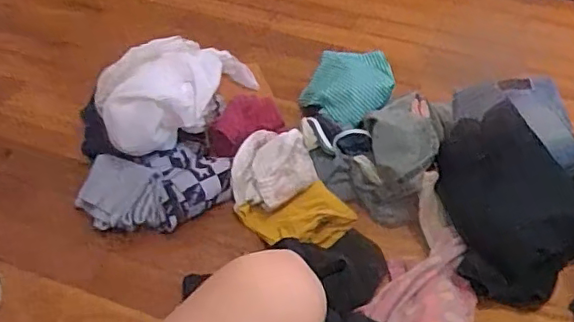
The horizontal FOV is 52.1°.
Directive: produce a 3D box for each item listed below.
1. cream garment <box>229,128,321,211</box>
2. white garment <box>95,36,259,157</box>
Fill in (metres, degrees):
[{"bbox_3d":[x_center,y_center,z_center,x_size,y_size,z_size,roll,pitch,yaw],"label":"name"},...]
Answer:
[{"bbox_3d":[-0.035,0.014,1.138,0.147,0.098,0.180,-13,46,-15],"label":"cream garment"},{"bbox_3d":[-0.206,-0.124,1.162,0.319,0.178,0.166,-10,46,-13],"label":"white garment"}]

